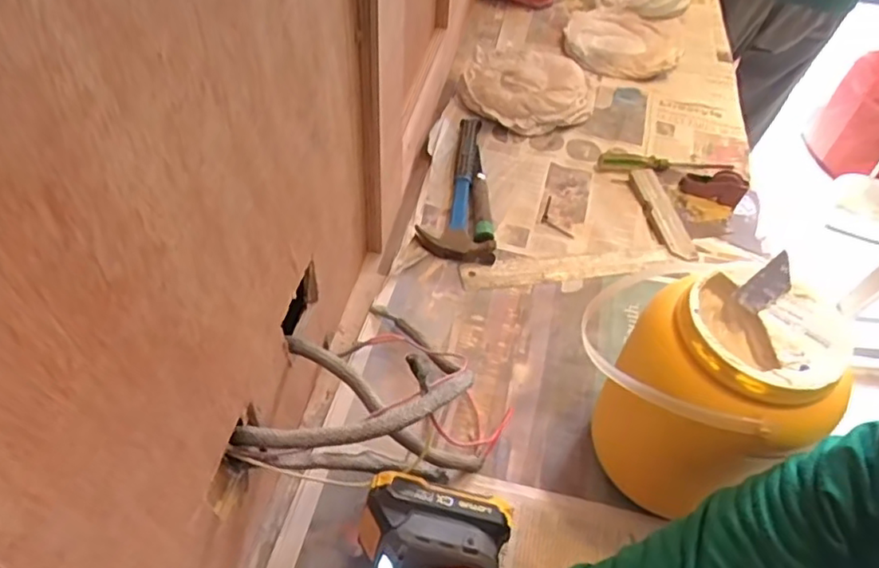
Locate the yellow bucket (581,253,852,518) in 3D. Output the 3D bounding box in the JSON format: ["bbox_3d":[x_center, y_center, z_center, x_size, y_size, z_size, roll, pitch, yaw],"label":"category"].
[{"bbox_3d":[0.207,0.094,0.519,0.159,0.221,0.171,2,49,-2],"label":"yellow bucket"}]

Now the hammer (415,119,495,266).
[{"bbox_3d":[0.030,-0.135,0.839,0.098,0.038,0.270,6,49,1],"label":"hammer"}]

